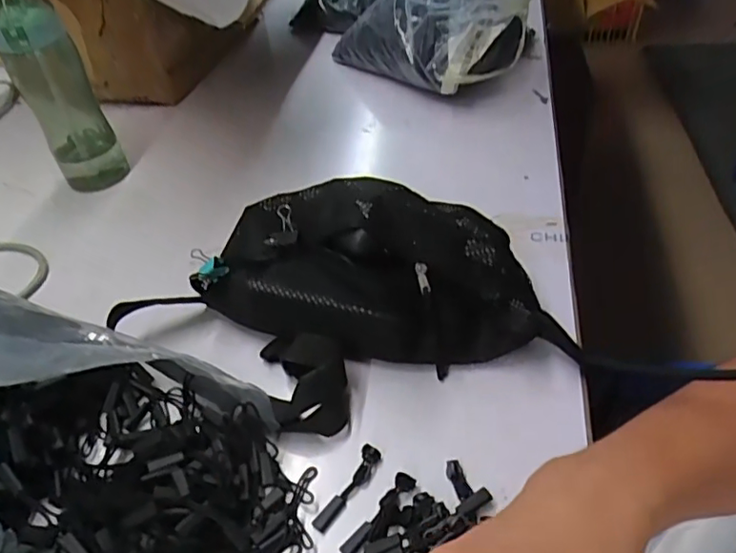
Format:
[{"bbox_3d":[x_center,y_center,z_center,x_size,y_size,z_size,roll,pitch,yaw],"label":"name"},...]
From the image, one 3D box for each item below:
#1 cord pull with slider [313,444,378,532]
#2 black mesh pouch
[{"bbox_3d":[-0.013,0.137,0.364,0.012,0.010,0.062,24,52,27],"label":"cord pull with slider"},{"bbox_3d":[-0.002,-0.018,0.450,0.271,0.099,0.138,6,45,12],"label":"black mesh pouch"}]

